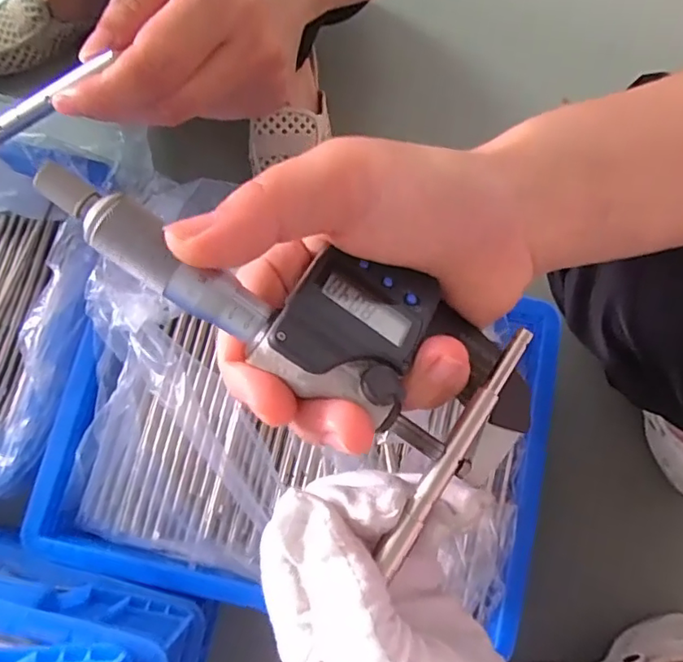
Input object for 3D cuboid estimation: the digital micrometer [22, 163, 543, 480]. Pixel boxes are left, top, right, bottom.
[{"bbox_3d":[-0.008,-0.004,0.165,0.161,0.026,0.049,24,78,-15],"label":"digital micrometer"}]

